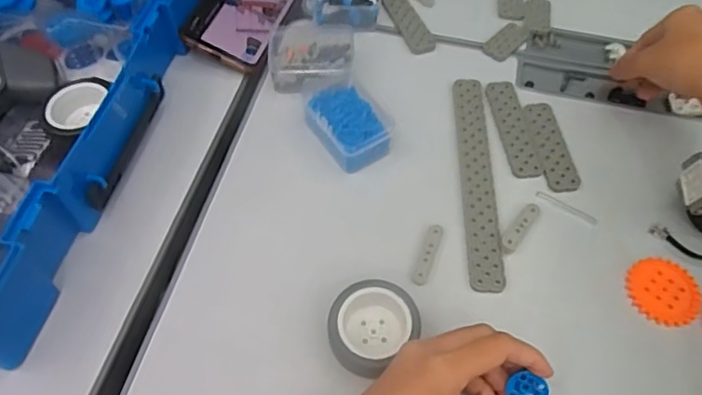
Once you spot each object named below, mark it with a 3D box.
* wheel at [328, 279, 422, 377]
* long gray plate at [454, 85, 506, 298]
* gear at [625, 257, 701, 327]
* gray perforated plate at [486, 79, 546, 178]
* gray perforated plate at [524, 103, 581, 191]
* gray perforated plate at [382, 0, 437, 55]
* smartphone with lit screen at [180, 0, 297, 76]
[{"bbox_3d":[0.013,0.086,0.372,0.060,0.027,0.052,-34,64,-21],"label":"wheel"},{"bbox_3d":[0.102,-0.020,0.453,0.024,0.006,0.200,2,57,0],"label":"long gray plate"},{"bbox_3d":[0.225,0.066,0.402,0.050,0.004,0.050,1,57,-1],"label":"gear"},{"bbox_3d":[0.139,-0.062,0.479,0.026,0.004,0.102,-5,57,-5],"label":"gray perforated plate"},{"bbox_3d":[0.167,-0.044,0.469,0.027,0.004,0.088,-6,57,-5],"label":"gray perforated plate"},{"bbox_3d":[0.053,-0.178,0.552,0.027,0.005,0.102,-17,59,-12],"label":"gray perforated plate"},{"bbox_3d":[-0.098,-0.188,0.539,0.074,0.010,0.161,24,55,-9],"label":"smartphone with lit screen"}]

